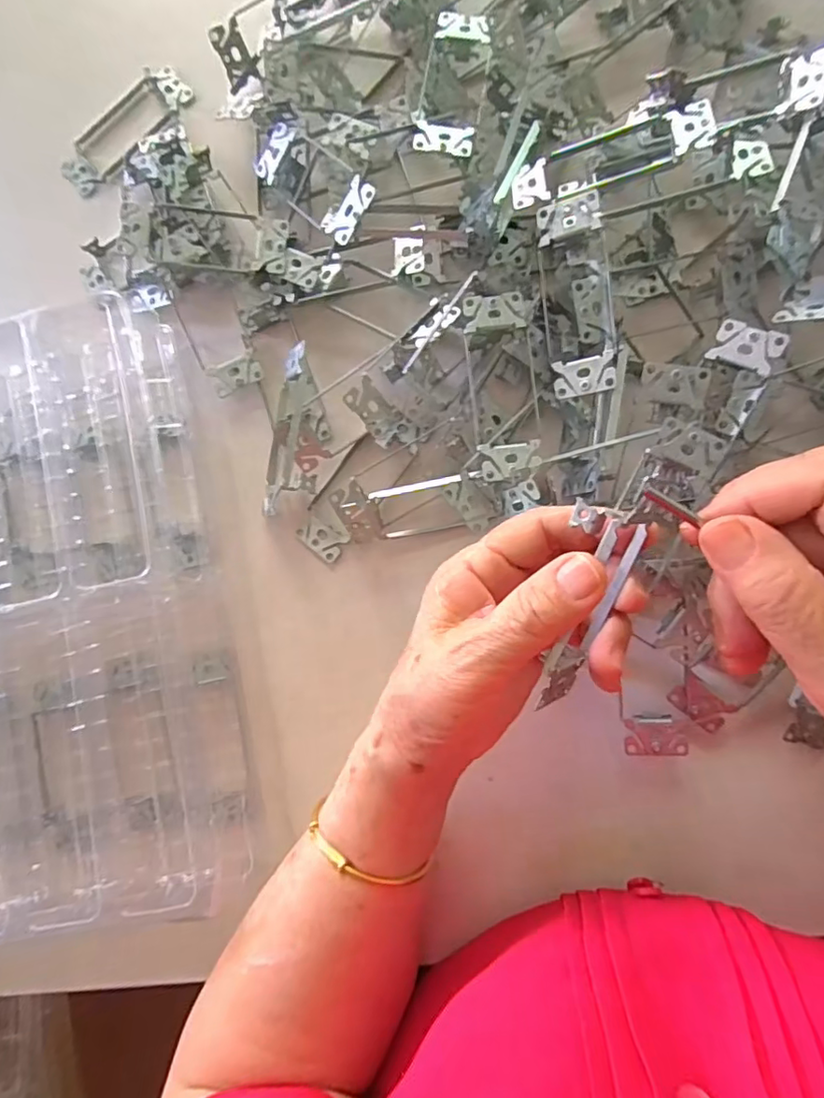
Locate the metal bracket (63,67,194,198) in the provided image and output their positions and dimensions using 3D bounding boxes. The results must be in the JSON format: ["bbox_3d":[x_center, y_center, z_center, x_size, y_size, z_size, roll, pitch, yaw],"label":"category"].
[{"bbox_3d":[-0.200,-0.292,0.391,0.043,0.008,0.103,39,91,9],"label":"metal bracket"}]

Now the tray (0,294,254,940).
[{"bbox_3d":[-0.327,0.061,0.349,0.416,0.076,0.341,-12,84,6],"label":"tray"}]

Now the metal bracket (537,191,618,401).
[{"bbox_3d":[0.091,-0.139,0.309,0.035,0.008,0.106,-7,91,25],"label":"metal bracket"}]

